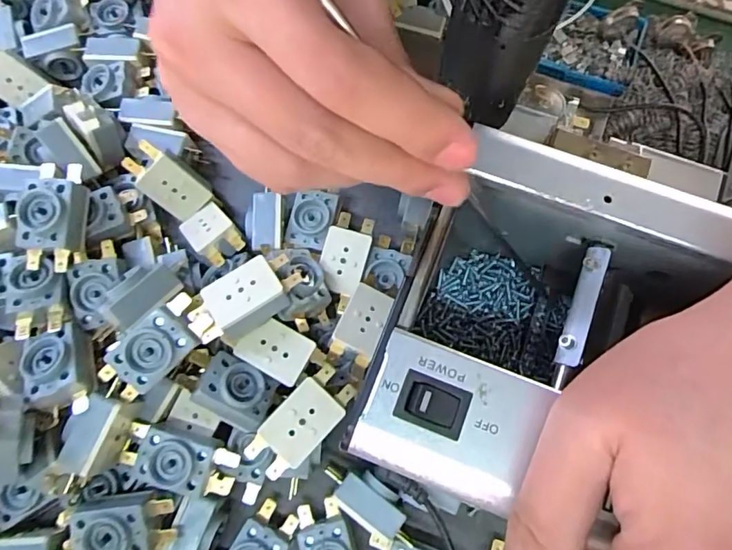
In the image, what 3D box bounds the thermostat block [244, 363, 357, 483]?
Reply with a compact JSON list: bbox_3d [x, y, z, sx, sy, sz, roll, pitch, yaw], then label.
[{"bbox_3d":[-0.032,0.075,0.253,0.027,0.012,0.058,41,79,12],"label":"thermostat block"}]

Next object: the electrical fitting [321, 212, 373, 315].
[{"bbox_3d":[-0.013,-0.008,0.301,0.026,0.015,0.059,15,75,6],"label":"electrical fitting"}]

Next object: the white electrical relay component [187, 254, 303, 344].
[{"bbox_3d":[-0.064,0.014,0.264,0.058,0.024,0.032,-36,76,-8],"label":"white electrical relay component"}]

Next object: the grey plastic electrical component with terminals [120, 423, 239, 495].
[{"bbox_3d":[-0.101,0.097,0.261,0.062,0.017,0.027,13,75,5],"label":"grey plastic electrical component with terminals"}]

